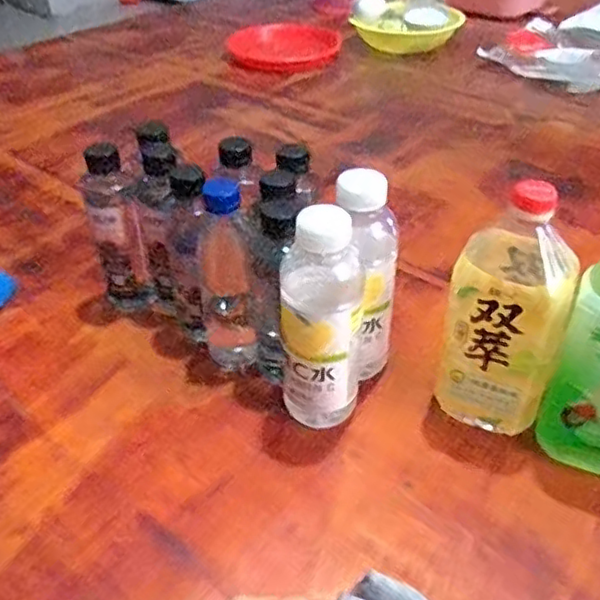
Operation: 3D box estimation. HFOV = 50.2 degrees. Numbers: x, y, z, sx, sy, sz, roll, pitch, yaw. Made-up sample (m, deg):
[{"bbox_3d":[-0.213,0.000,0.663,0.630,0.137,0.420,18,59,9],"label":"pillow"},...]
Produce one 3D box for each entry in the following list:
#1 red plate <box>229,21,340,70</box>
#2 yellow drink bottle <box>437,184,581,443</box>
[{"bbox_3d":[-0.033,-0.584,1.453,0.242,0.027,0.247,0,38,0],"label":"red plate"},{"bbox_3d":[0.166,0.009,0.516,0.084,0.212,0.084,13,41,18],"label":"yellow drink bottle"}]

